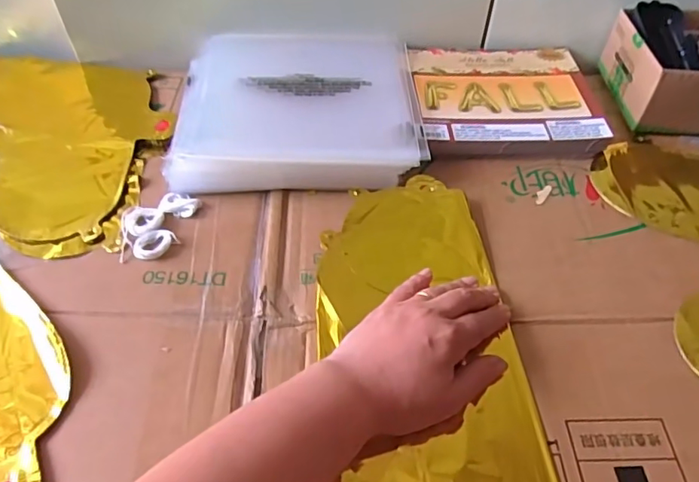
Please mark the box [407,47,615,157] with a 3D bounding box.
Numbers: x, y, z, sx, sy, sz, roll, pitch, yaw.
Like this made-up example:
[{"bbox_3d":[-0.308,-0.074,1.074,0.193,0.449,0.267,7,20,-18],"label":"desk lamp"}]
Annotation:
[{"bbox_3d":[0.161,-0.151,0.577,0.182,0.024,0.173,0,50,-2],"label":"box"}]

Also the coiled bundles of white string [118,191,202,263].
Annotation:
[{"bbox_3d":[-0.157,-0.013,0.453,0.062,0.008,0.066,-7,50,-8],"label":"coiled bundles of white string"}]

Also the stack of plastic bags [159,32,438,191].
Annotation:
[{"bbox_3d":[-0.049,-0.138,0.542,0.224,0.030,0.223,-1,50,-2],"label":"stack of plastic bags"}]

